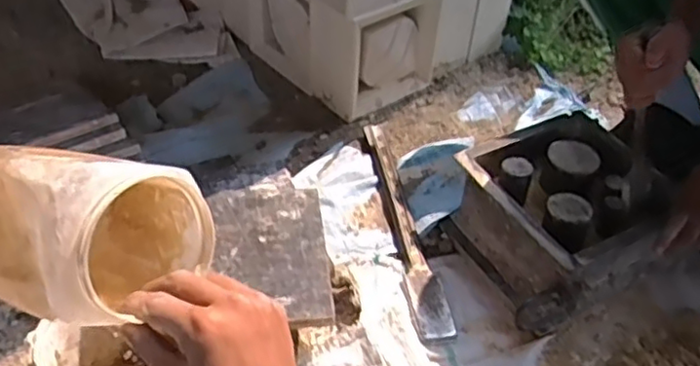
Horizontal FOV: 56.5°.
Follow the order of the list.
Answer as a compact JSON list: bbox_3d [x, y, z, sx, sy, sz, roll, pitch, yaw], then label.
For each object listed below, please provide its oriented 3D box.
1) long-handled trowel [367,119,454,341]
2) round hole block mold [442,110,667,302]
[{"bbox_3d":[0.085,0.056,0.989,0.054,0.029,0.415,-6,43,-7],"label":"long-handled trowel"},{"bbox_3d":[0.300,0.033,0.934,0.253,0.121,0.237,-23,47,-23],"label":"round hole block mold"}]

